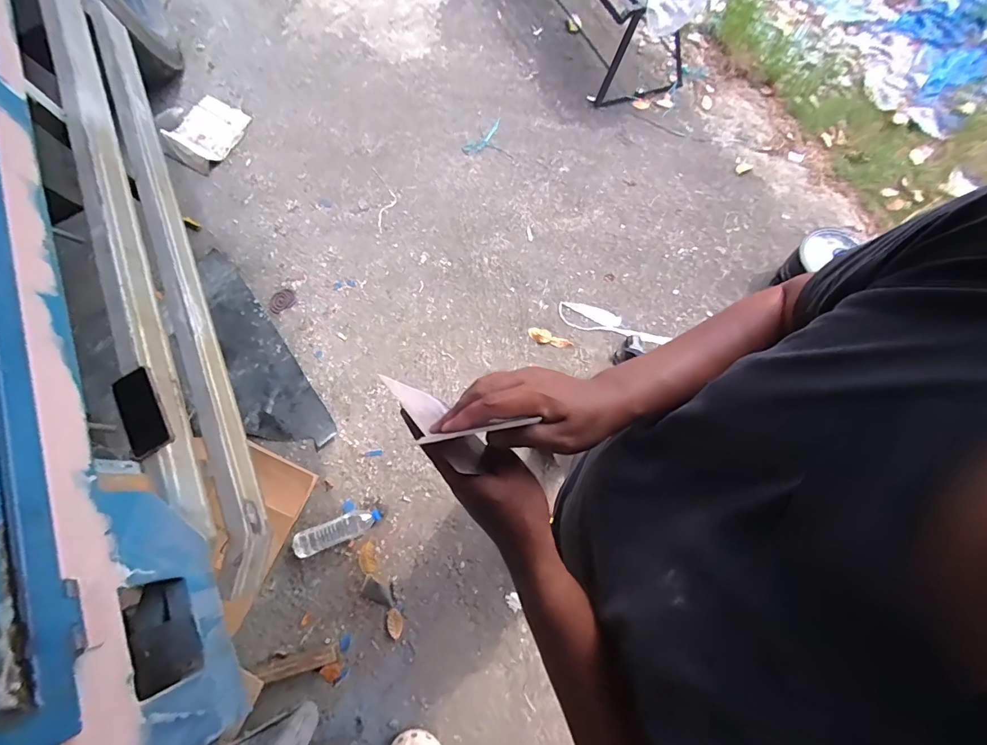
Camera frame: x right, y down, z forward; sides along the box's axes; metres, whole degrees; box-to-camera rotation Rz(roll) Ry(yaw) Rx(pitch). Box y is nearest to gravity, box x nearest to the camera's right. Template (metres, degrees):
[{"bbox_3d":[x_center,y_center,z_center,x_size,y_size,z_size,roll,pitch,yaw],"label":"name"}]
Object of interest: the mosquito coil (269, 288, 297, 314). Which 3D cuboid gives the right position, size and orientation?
[{"bbox_3d":[-0.826,-0.283,1.705,0.108,0.004,0.085,-32,75,-8],"label":"mosquito coil"}]

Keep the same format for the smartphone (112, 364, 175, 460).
[{"bbox_3d":[-0.650,0.073,0.804,0.063,0.014,0.157,-26,81,-15],"label":"smartphone"}]

